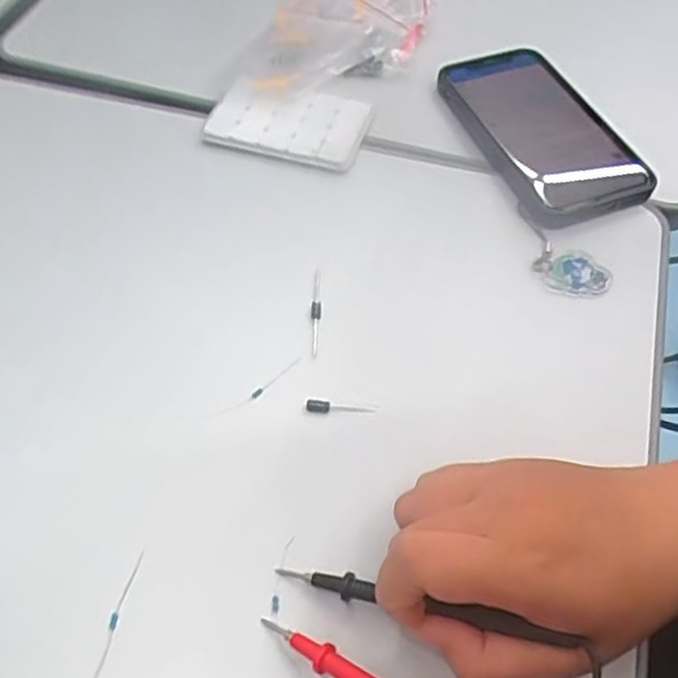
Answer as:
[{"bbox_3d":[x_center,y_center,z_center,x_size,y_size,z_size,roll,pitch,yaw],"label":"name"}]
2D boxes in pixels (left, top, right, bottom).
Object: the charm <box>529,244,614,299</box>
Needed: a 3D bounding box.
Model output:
[{"bbox_3d":[0.126,-0.036,0.373,0.039,0.006,0.025,33,63,21],"label":"charm"}]

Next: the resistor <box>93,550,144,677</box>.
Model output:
[{"bbox_3d":[-0.092,0.115,0.281,0.004,0.004,0.058,11,58,7],"label":"resistor"}]

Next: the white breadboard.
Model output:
[{"bbox_3d":[-0.032,-0.140,0.440,0.097,0.010,0.063,14,58,10],"label":"white breadboard"}]

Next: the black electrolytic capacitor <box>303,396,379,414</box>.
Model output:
[{"bbox_3d":[0.000,0.033,0.331,0.034,0.004,0.007,7,57,4],"label":"black electrolytic capacitor"}]

